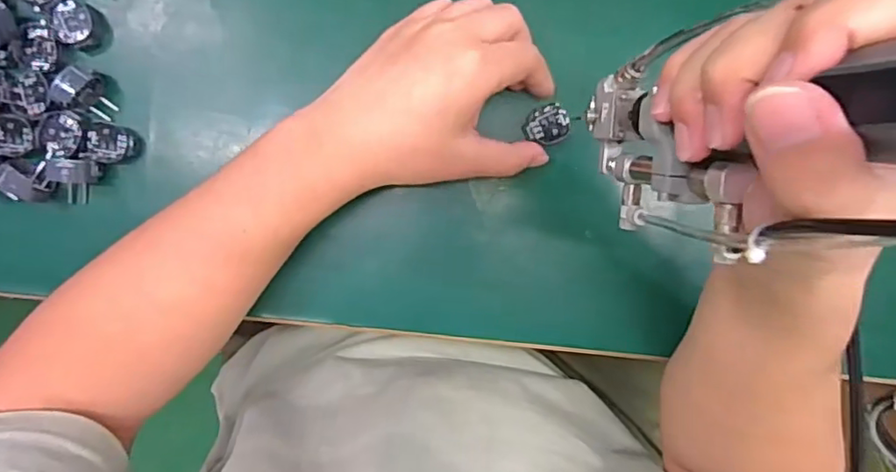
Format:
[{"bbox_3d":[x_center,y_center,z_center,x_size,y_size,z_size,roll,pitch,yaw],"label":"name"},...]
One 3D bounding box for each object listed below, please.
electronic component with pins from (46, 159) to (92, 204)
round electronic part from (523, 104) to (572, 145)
[{"bbox_3d":[-0.234,-0.034,0.360,0.023,0.020,0.028,9,96,-5],"label":"electronic component with pins"},{"bbox_3d":[0.065,-0.072,0.377,0.027,0.009,0.025,-1,99,-4],"label":"round electronic part"}]

